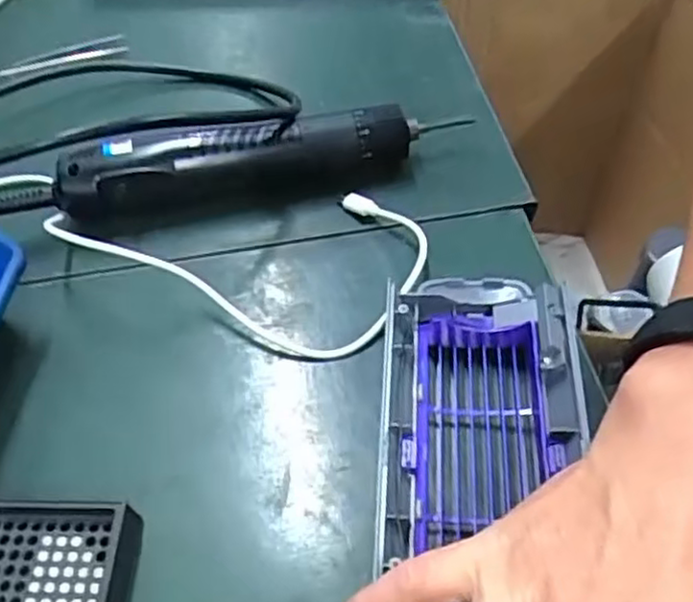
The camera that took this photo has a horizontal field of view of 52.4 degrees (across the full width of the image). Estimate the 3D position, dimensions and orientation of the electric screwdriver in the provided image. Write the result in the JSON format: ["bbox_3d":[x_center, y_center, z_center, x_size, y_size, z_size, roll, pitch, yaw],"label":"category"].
[{"bbox_3d":[-0.049,-0.082,0.403,0.217,0.038,0.030,-12,55,-7],"label":"electric screwdriver"}]

